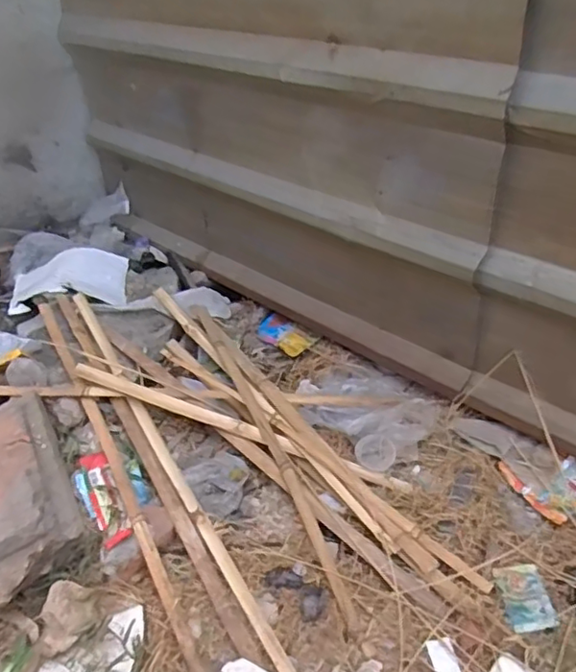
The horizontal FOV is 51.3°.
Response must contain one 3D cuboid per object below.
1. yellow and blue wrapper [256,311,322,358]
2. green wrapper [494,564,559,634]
[{"bbox_3d":[-0.008,-0.005,1.374,0.082,0.016,0.151,-34,47,-31],"label":"yellow and blue wrapper"},{"bbox_3d":[0.352,0.389,0.888,0.064,0.020,0.095,-6,39,-2],"label":"green wrapper"}]

